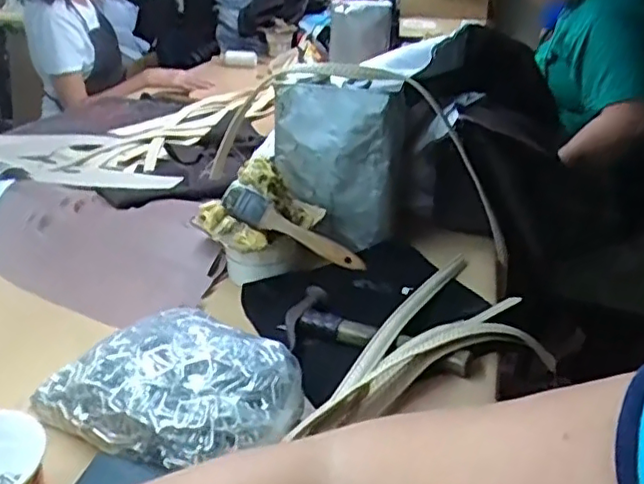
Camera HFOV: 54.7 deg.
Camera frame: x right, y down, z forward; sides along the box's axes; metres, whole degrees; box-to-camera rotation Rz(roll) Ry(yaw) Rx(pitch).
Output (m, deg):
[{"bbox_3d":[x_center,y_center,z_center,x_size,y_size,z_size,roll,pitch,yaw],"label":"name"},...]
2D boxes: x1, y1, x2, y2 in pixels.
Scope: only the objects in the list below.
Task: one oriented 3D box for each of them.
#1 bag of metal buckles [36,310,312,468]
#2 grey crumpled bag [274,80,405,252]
[{"bbox_3d":[-0.118,0.120,0.538,0.196,0.044,0.161,18,31,29],"label":"bag of metal buckles"},{"bbox_3d":[0.024,-0.107,0.822,0.159,0.198,0.099,7,27,10],"label":"grey crumpled bag"}]

